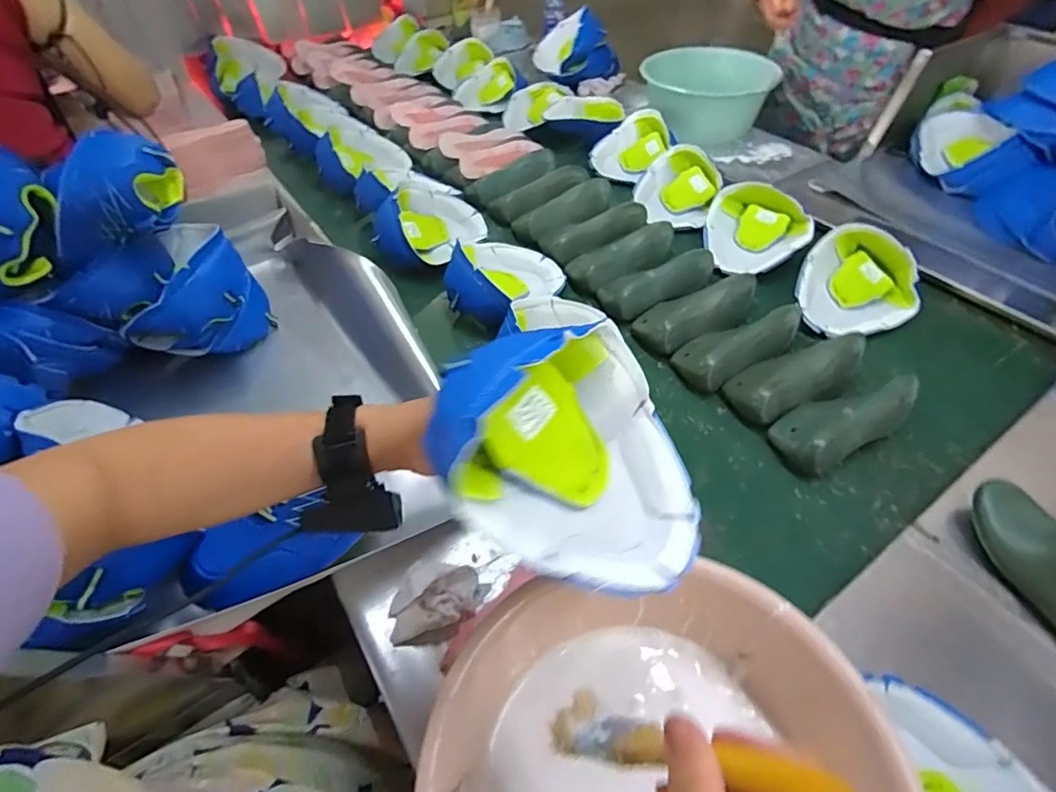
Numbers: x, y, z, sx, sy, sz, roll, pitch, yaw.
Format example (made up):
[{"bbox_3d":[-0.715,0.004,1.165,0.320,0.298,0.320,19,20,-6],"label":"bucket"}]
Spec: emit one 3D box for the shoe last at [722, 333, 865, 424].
[{"bbox_3d":[0.368,-0.032,0.744,0.193,0.064,0.090,-22,52,-17],"label":"shoe last"}]

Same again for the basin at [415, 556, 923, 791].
[{"bbox_3d":[0.087,0.275,0.370,0.296,0.119,0.274,-1,49,1],"label":"basin"}]

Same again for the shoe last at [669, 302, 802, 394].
[{"bbox_3d":[0.314,-0.084,0.787,0.203,0.064,0.087,-22,52,-17],"label":"shoe last"}]

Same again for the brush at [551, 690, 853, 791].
[{"bbox_3d":[0.072,0.168,0.256,0.150,0.016,0.032,-19,33,44],"label":"brush"}]

